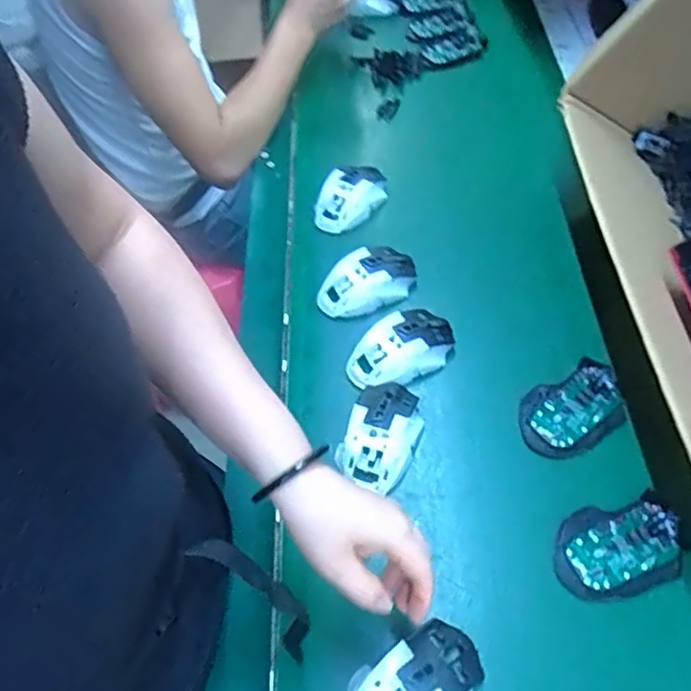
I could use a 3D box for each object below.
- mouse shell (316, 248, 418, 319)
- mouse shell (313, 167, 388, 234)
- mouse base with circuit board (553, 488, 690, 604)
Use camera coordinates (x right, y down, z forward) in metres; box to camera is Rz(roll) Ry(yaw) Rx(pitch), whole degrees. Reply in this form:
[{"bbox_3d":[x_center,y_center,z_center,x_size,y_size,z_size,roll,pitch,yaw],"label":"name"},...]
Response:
[{"bbox_3d":[0.024,-0.071,0.689,0.110,0.033,0.062,-27,57,-14],"label":"mouse shell"},{"bbox_3d":[0.009,-0.188,0.772,0.076,0.039,0.109,27,61,22],"label":"mouse shell"},{"bbox_3d":[0.224,0.164,0.512,0.104,0.021,0.073,-18,55,-8],"label":"mouse base with circuit board"}]

